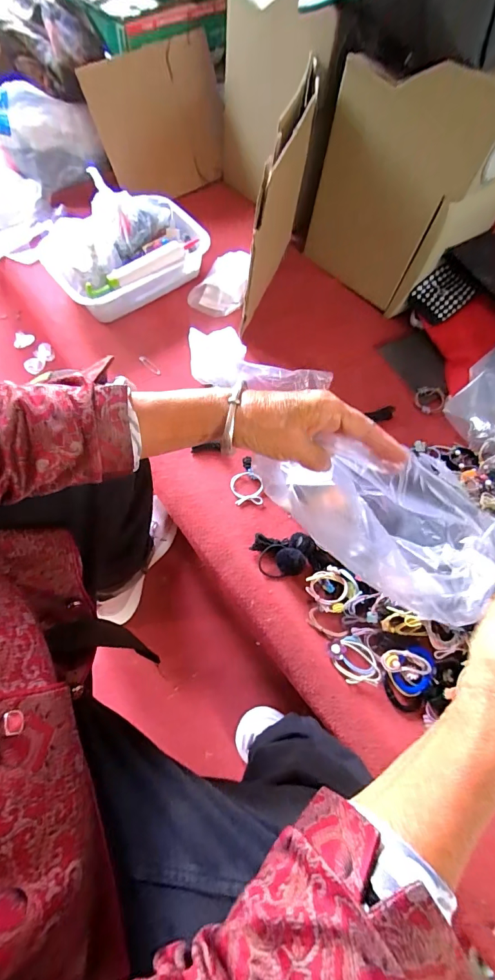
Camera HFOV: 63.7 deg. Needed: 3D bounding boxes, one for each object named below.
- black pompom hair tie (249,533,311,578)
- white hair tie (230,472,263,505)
[{"bbox_3d":[0.048,0.094,0.579,0.080,0.030,0.058,3,66,0],"label":"black pompom hair tie"},{"bbox_3d":[-0.001,-0.003,0.633,0.051,0.007,0.055,-4,66,-4],"label":"white hair tie"}]

